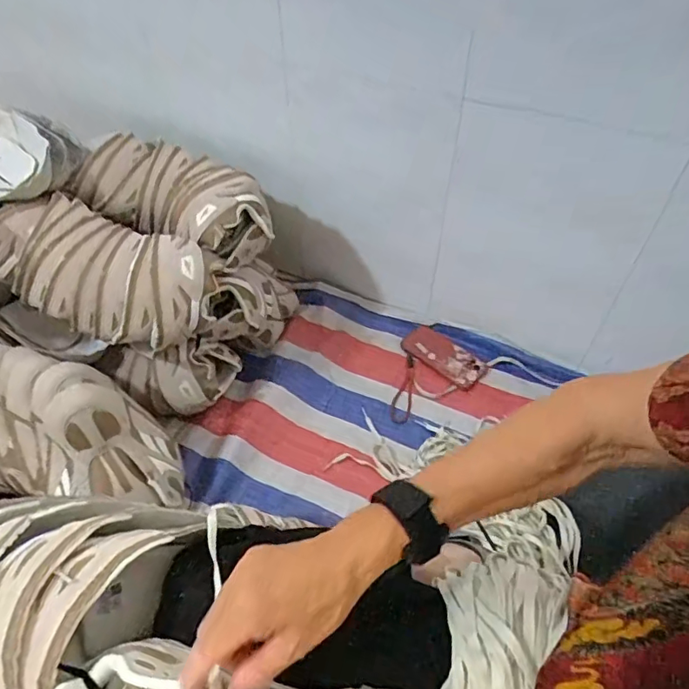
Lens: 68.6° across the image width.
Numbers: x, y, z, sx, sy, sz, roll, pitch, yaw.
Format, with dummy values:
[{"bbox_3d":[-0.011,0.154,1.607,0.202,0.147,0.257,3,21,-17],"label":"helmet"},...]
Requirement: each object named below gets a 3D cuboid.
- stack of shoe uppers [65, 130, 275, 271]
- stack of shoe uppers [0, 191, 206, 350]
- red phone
[{"bbox_3d":[-0.273,-0.235,0.831,0.317,0.114,0.161,23,52,20],"label":"stack of shoe uppers"},{"bbox_3d":[-0.370,-0.113,0.739,0.350,0.111,0.153,16,50,15],"label":"stack of shoe uppers"},{"bbox_3d":[0.187,0.020,0.965,0.165,0.017,0.072,36,58,28],"label":"red phone"}]

